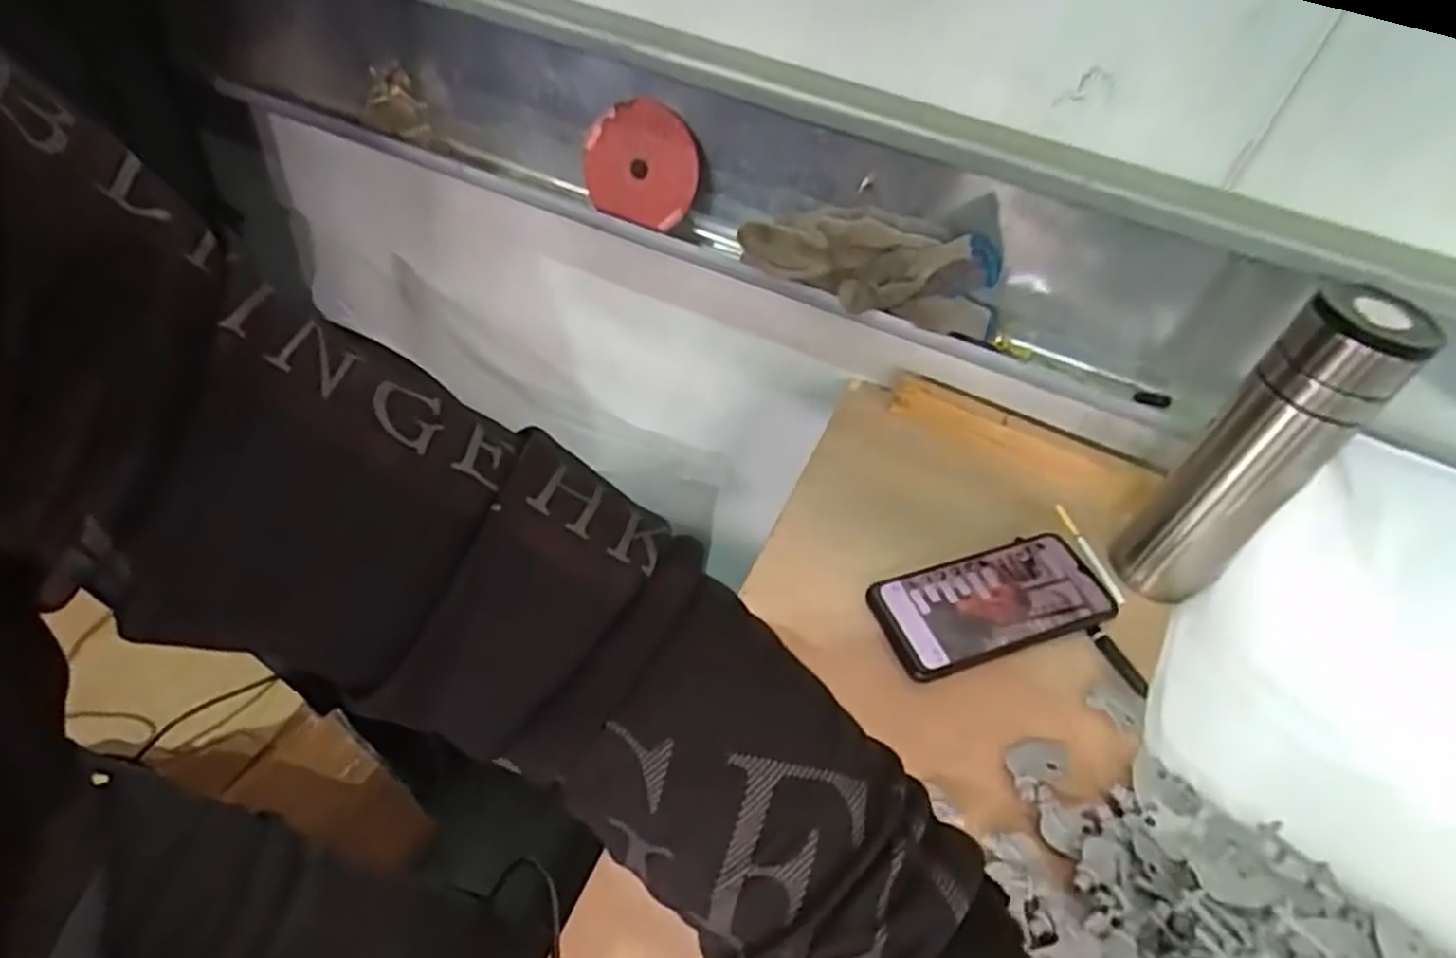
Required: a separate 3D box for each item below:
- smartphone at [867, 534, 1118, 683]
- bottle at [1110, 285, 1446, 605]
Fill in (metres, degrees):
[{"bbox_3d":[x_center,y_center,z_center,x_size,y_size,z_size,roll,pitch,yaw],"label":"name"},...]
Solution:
[{"bbox_3d":[0.188,0.083,0.525,0.173,0.007,0.079,-15,48,-18],"label":"smartphone"},{"bbox_3d":[0.344,-0.010,0.500,0.069,0.228,0.064,38,52,26],"label":"bottle"}]

